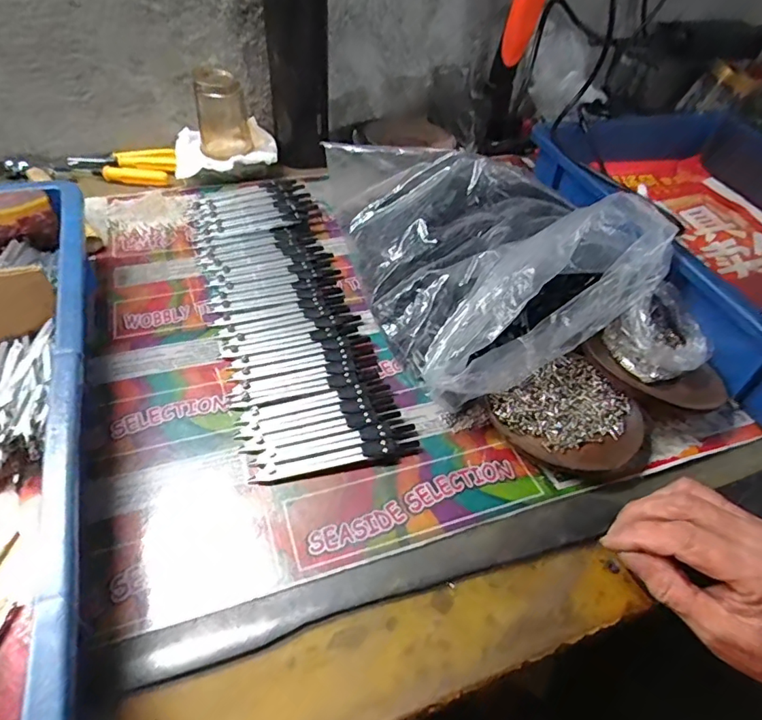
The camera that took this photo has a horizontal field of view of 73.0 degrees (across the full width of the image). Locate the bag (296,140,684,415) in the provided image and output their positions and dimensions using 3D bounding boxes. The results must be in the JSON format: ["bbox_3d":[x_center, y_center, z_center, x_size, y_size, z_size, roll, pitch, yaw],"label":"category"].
[{"bbox_3d":[0.078,-0.121,0.478,0.241,0.098,0.305,-19,52,-22],"label":"bag"}]

